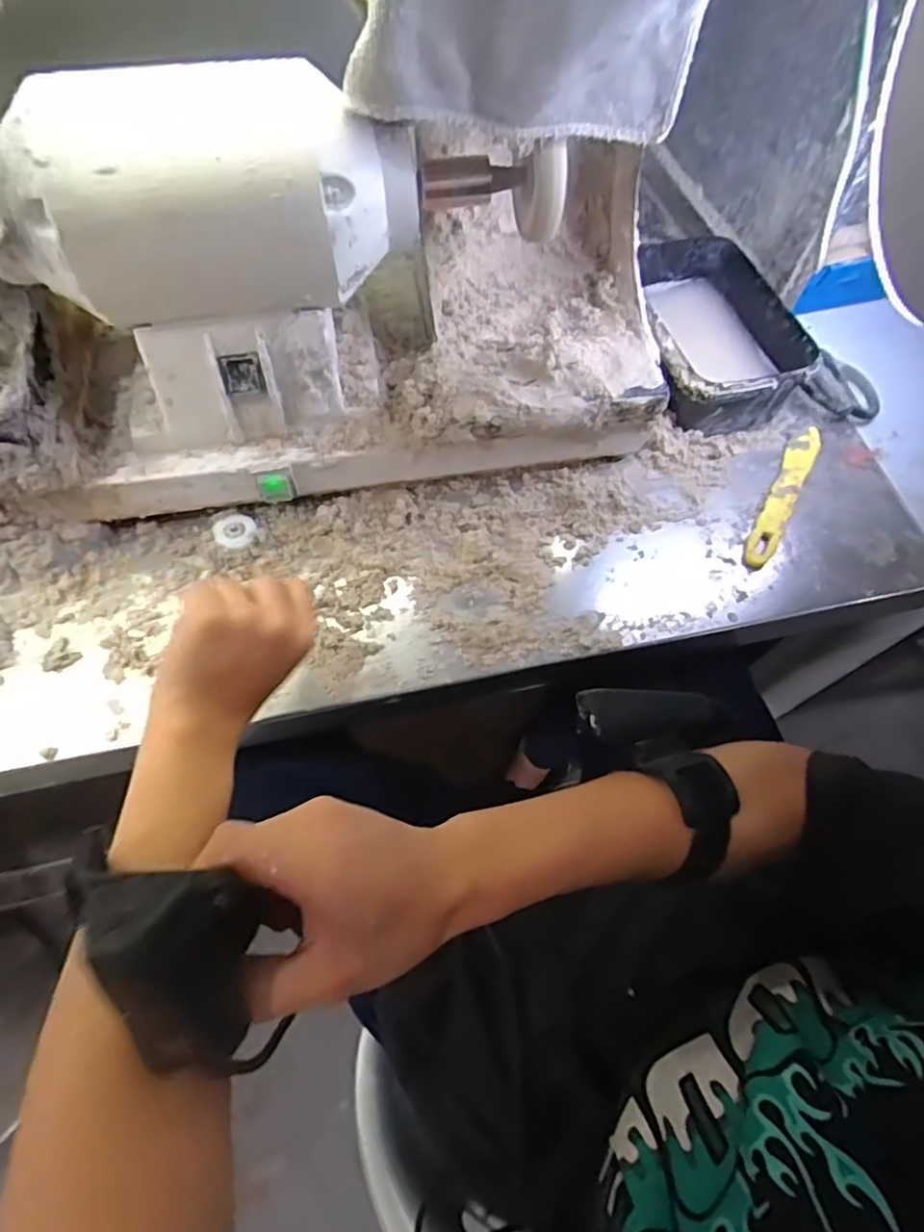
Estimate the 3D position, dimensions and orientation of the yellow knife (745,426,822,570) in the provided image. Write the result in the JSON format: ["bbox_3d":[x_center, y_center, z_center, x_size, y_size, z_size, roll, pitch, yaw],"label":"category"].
[{"bbox_3d":[0.288,-0.109,0.557,0.025,0.011,0.175,28,67,12],"label":"yellow knife"}]

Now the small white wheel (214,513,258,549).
[{"bbox_3d":[-0.180,-0.068,0.502,0.033,0.013,0.033,0,65,-1],"label":"small white wheel"}]

